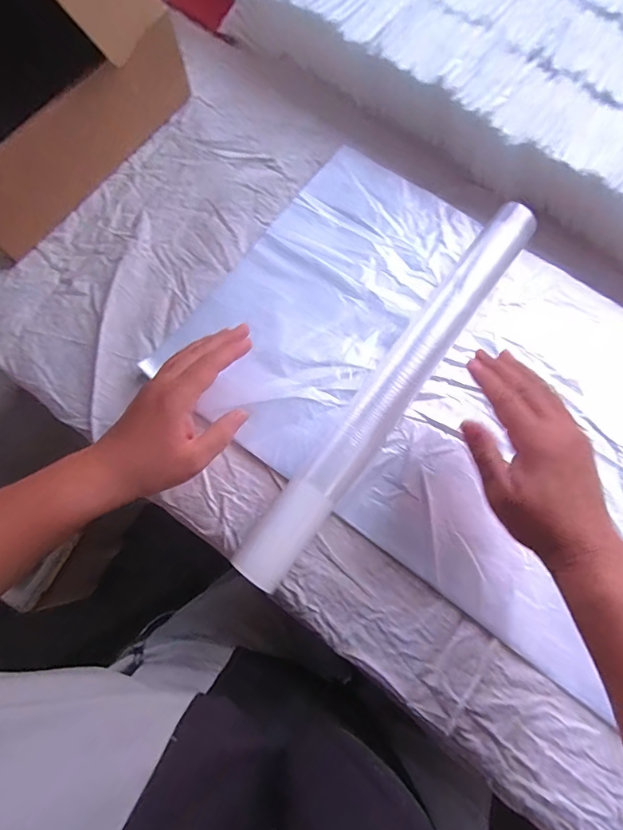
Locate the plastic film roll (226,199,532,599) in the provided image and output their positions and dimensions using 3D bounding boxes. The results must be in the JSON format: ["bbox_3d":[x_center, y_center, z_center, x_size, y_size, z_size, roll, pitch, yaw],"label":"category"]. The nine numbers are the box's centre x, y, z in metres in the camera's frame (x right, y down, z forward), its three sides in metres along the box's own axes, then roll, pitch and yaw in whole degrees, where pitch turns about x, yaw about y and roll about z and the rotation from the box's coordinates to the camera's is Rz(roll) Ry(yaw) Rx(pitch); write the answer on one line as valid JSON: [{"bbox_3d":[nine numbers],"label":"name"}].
[{"bbox_3d":[0.071,-0.028,0.380,0.038,0.034,0.382,36,77,9],"label":"plastic film roll"}]

